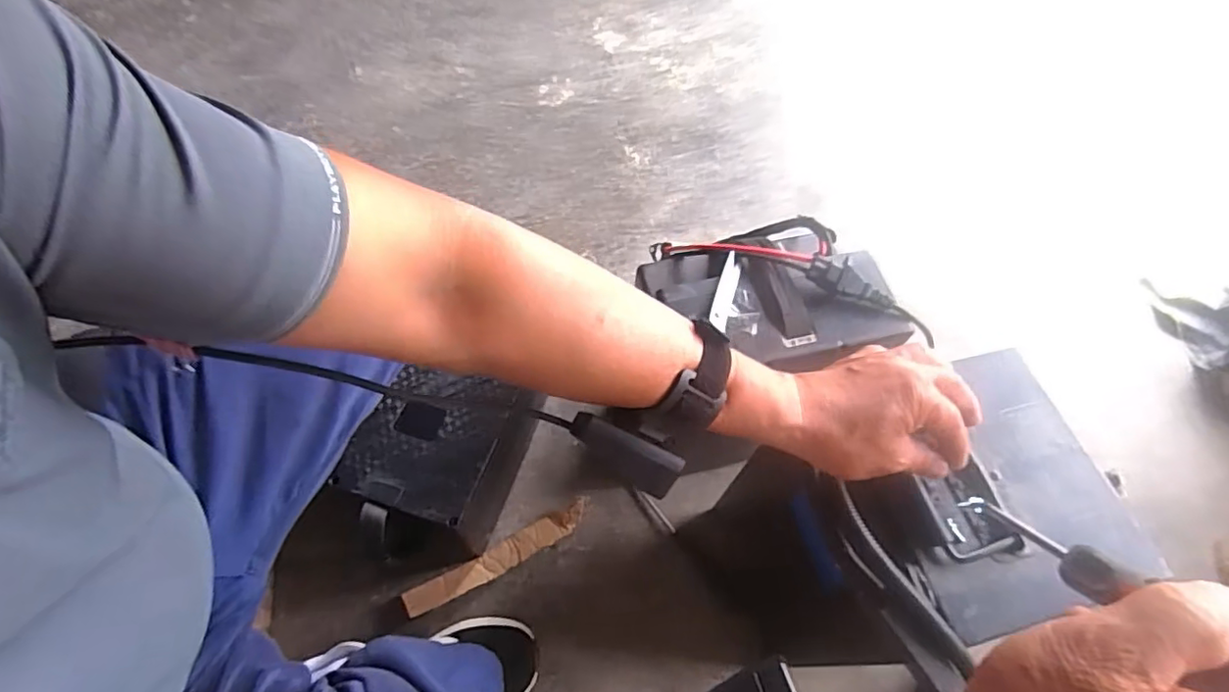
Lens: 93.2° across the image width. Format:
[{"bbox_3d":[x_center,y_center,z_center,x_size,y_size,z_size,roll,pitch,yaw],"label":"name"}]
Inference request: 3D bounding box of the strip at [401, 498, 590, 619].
[{"bbox_3d":[-0.137,0.254,0.703,0.230,0.031,0.035,-27,64,-15],"label":"strip"}]

